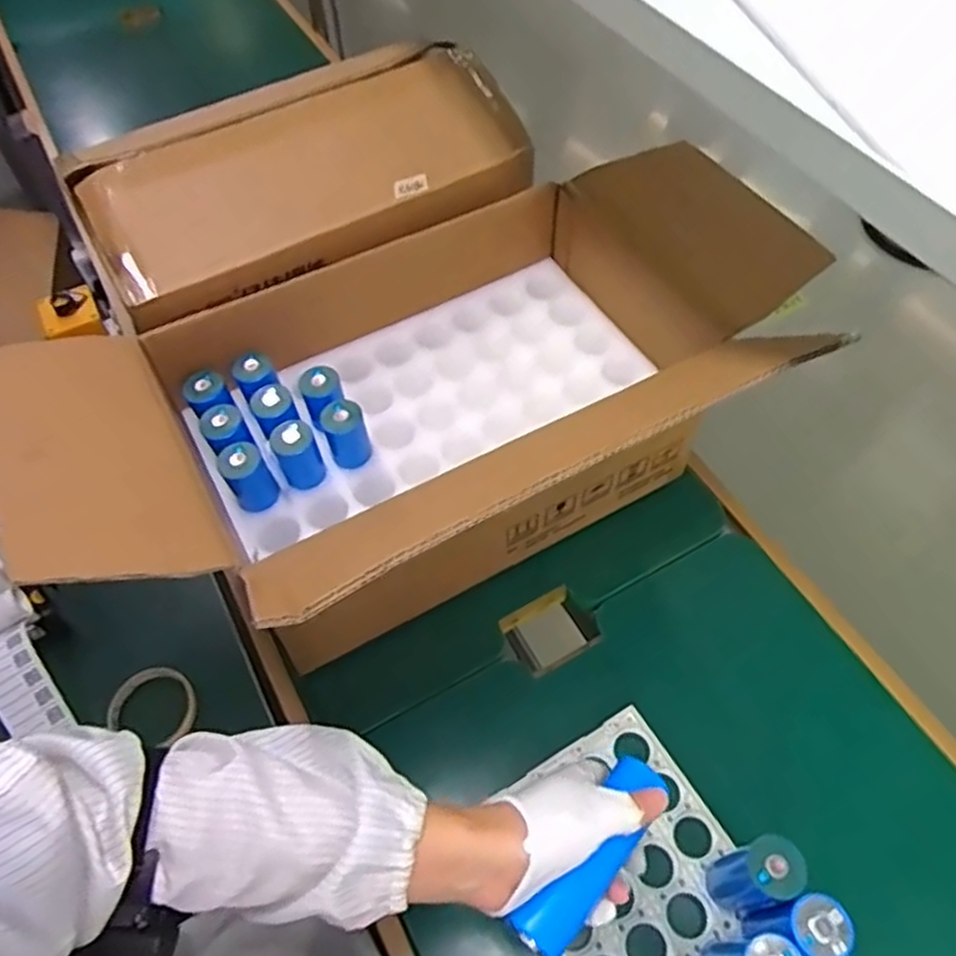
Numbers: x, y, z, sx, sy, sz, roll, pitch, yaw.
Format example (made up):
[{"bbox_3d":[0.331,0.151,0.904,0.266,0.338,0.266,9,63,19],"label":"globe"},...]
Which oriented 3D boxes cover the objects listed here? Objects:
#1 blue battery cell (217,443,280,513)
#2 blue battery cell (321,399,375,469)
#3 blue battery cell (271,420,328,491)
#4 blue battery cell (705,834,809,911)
[{"bbox_3d":[-0.219,0.000,0.713,0.040,0.074,0.035,-26,60,-16],"label":"blue battery cell"},{"bbox_3d":[-0.127,-0.044,0.724,0.042,0.057,0.042,-22,59,-13],"label":"blue battery cell"},{"bbox_3d":[-0.174,-0.022,0.728,0.040,0.066,0.035,-22,59,-13],"label":"blue battery cell"},{"bbox_3d":[0.211,0.304,0.573,0.038,0.131,0.038,0,57,1],"label":"blue battery cell"}]

